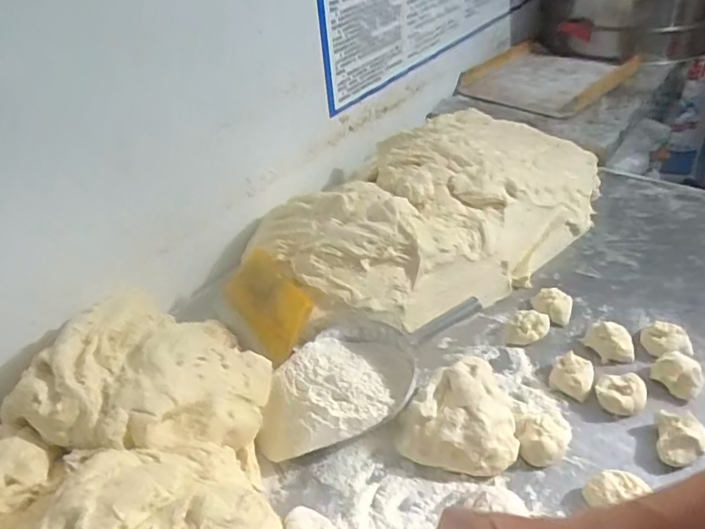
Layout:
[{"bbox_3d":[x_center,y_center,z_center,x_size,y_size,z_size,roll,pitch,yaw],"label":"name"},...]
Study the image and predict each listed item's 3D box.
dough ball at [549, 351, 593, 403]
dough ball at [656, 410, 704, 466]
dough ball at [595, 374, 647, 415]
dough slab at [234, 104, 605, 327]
[{"bbox_3d":[0.266,0.134,0.669,0.046,0.029,0.045,-4,37,3],"label":"dough ball"},{"bbox_3d":[0.348,0.184,0.586,0.046,0.035,0.054,13,41,23],"label":"dough ball"},{"bbox_3d":[0.311,0.149,0.643,0.052,0.037,0.048,20,44,31],"label":"dough ball"},{"bbox_3d":[0.163,-0.115,0.911,0.334,0.145,0.641,28,48,37],"label":"dough slab"}]

